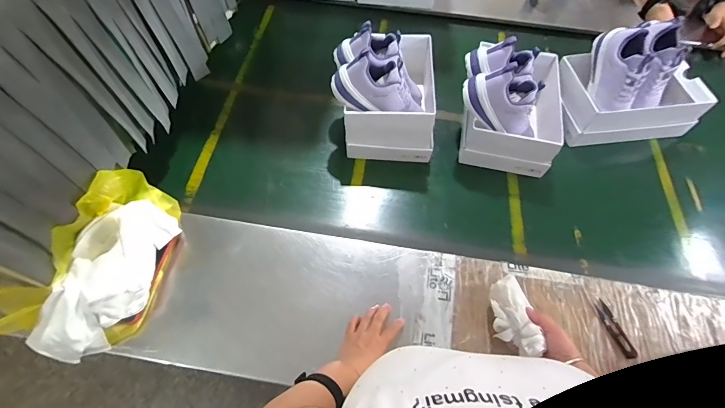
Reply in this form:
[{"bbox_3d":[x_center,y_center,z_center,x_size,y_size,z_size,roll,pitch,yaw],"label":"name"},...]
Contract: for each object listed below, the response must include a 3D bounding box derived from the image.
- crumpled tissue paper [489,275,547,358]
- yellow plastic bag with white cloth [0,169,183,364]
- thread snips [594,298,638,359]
[{"bbox_3d":[0.249,0.186,0.608,0.062,0.045,0.126,-8,61,-8],"label":"crumpled tissue paper"},{"bbox_3d":[-0.425,0.085,0.602,0.176,0.145,0.315,26,62,11],"label":"yellow plastic bag with white cloth"},{"bbox_3d":[0.443,0.218,0.645,0.024,0.006,0.098,-12,61,-10],"label":"thread snips"}]

